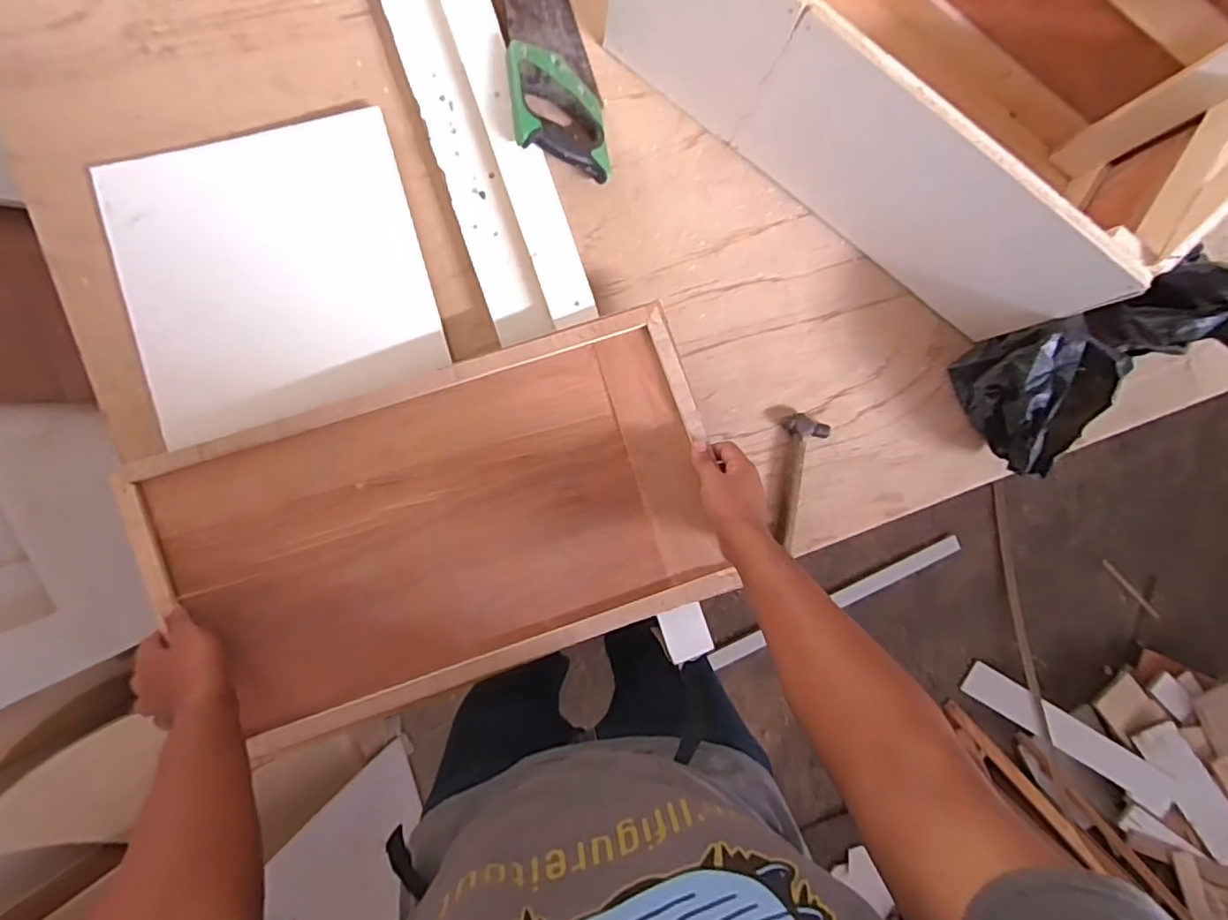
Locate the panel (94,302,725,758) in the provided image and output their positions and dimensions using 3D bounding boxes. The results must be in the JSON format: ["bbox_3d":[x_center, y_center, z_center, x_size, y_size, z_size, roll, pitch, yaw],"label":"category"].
[{"bbox_3d":[-0.181,0.072,0.644,0.586,0.056,0.329,-19,91,-6],"label":"panel"}]

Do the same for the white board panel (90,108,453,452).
[{"bbox_3d":[-0.391,-0.215,0.697,0.327,0.014,0.312,-19,95,-8],"label":"white board panel"}]

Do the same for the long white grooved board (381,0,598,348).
[{"bbox_3d":[-0.229,-0.605,0.700,0.121,0.047,0.961,-19,91,-6],"label":"long white grooved board"}]

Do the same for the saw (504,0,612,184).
[{"bbox_3d":[-0.080,-0.548,0.711,0.106,0.060,0.420,-7,90,-6],"label":"saw"}]

